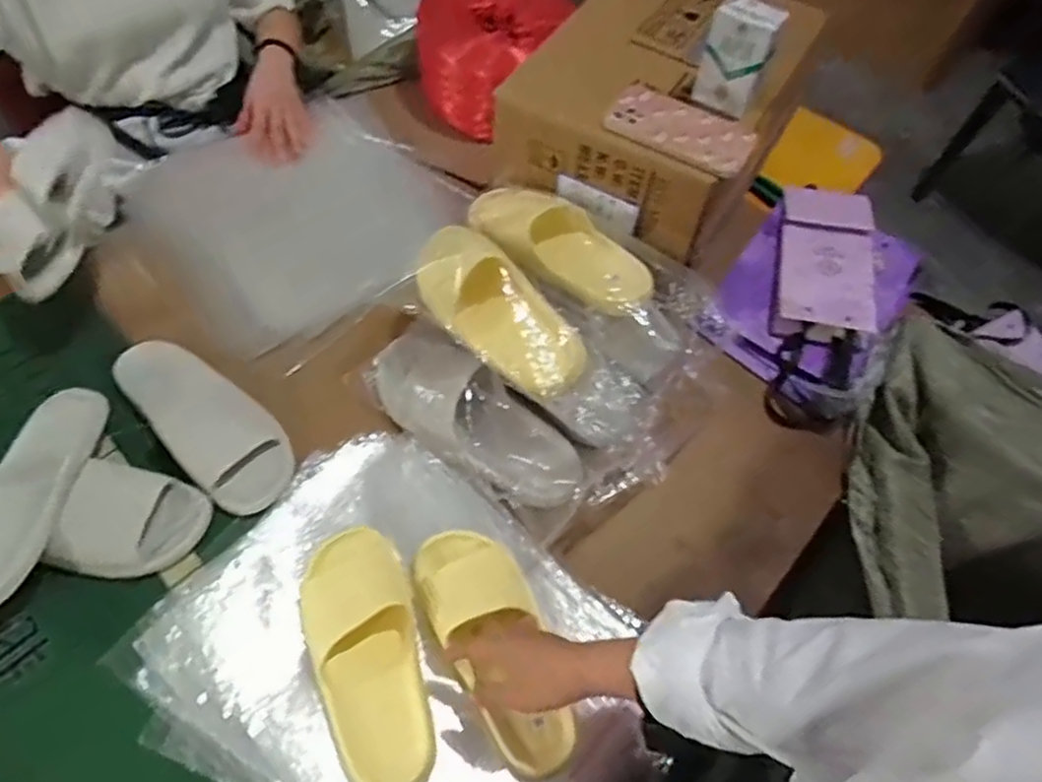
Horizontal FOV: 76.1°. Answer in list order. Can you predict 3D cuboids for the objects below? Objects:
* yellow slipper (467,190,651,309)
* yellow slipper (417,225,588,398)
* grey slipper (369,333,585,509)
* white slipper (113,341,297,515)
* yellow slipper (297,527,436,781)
[{"bbox_3d":[0.045,-0.182,0.800,0.256,0.062,0.095,36,64,16],"label":"yellow slipper"},{"bbox_3d":[-0.034,-0.098,0.735,0.101,0.064,0.261,-32,66,-20],"label":"yellow slipper"},{"bbox_3d":[-0.058,0.028,0.784,0.295,0.067,0.098,34,63,15],"label":"grey slipper"},{"bbox_3d":[-0.361,0.032,0.768,0.238,0.056,0.109,46,66,3],"label":"white slipper"},{"bbox_3d":[-0.145,0.251,0.642,0.109,0.067,0.242,-21,63,-15],"label":"yellow slipper"}]

